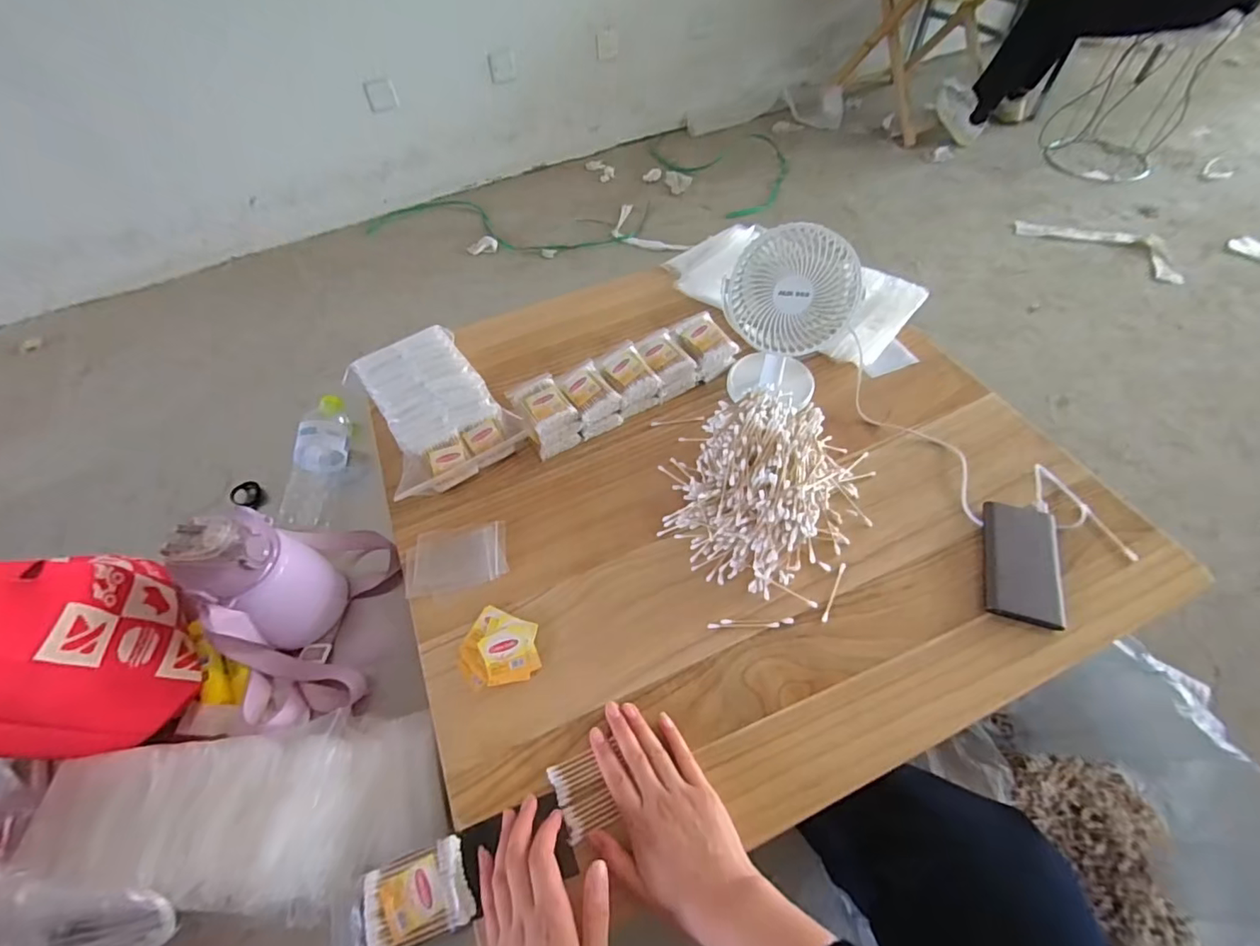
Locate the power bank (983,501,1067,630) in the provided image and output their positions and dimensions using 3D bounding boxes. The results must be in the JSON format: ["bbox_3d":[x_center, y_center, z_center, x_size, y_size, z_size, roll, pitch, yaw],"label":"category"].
[{"bbox_3d":[0.408,0.093,0.554,0.073,0.015,0.130,14,56,14],"label":"power bank"}]

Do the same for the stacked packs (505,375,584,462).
[{"bbox_3d":[-0.110,-0.077,0.692,0.063,0.052,0.104,-27,56,-15],"label":"stacked packs"}]

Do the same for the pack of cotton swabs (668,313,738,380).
[{"bbox_3d":[0.100,-0.175,0.748,0.070,0.053,0.089,-22,55,-12],"label":"pack of cotton swabs"}]

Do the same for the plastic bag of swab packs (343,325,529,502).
[{"bbox_3d":[-0.256,-0.084,0.689,0.160,0.077,0.209,-32,58,-18],"label":"plastic bag of swab packs"}]

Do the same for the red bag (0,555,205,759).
[{"bbox_3d":[-0.543,0.150,0.475,0.155,0.232,0.159,-23,55,-12],"label":"red bag"}]

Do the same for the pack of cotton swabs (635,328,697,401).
[{"bbox_3d":[0.047,-0.148,0.735,0.060,0.054,0.093,-23,56,-13],"label":"pack of cotton swabs"}]

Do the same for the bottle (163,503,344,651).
[{"bbox_3d":[-0.382,0.109,0.560,0.079,0.175,0.100,32,62,23],"label":"bottle"}]

